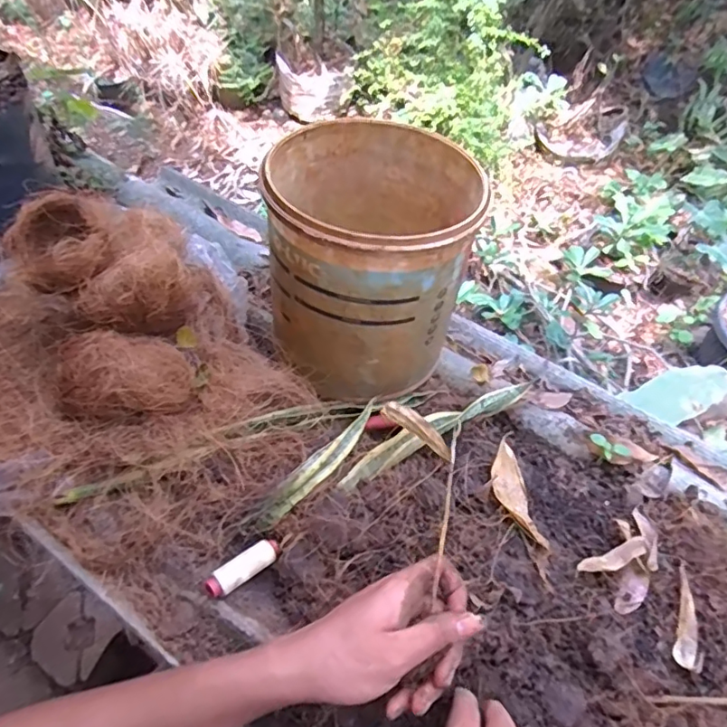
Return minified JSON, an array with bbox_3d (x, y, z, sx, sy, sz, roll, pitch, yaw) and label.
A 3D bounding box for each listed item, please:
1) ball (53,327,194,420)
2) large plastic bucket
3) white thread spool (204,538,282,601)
[{"bbox_3d":[-0.198,0.010,0.453,0.100,0.053,0.066,-12,55,-9],"label":"ball"},{"bbox_3d":[0.007,-0.097,0.494,0.168,0.171,0.195,1,54,0],"label":"large plastic bucket"},{"bbox_3d":[-0.091,0.155,0.418,0.060,0.018,0.022,-32,61,-21],"label":"white thread spool"}]

